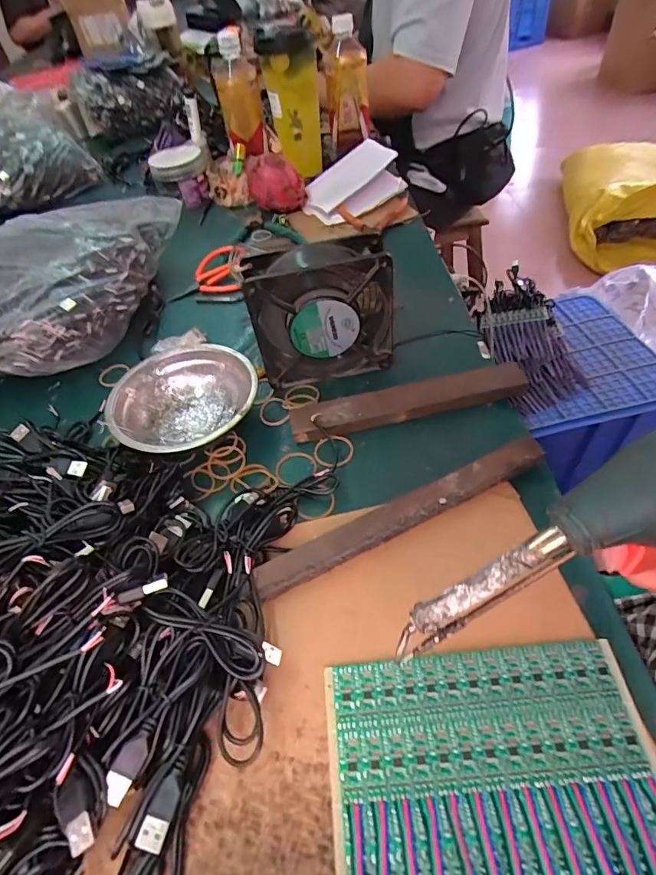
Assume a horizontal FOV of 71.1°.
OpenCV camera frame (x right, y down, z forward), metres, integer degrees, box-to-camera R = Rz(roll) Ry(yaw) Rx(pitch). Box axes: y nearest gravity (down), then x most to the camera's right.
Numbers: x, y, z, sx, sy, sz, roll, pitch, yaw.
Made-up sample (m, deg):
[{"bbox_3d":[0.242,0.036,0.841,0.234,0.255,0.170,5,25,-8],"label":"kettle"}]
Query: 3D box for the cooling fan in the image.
[{"bbox_3d":[-0.005,-0.106,0.409,0.119,0.121,0.040,-8,51,2],"label":"cooling fan"}]

